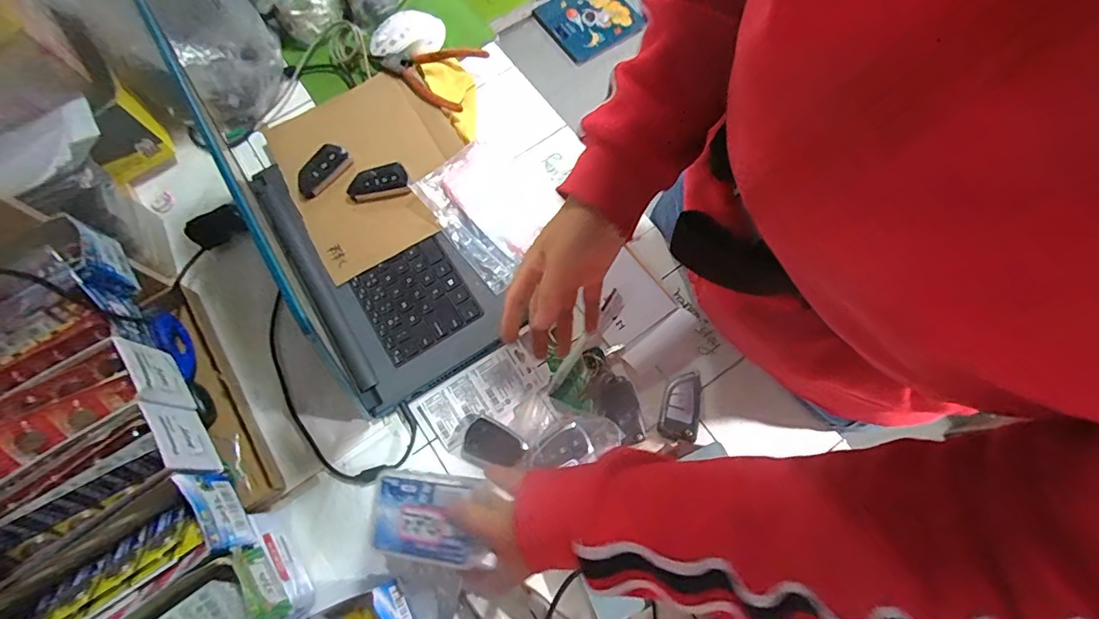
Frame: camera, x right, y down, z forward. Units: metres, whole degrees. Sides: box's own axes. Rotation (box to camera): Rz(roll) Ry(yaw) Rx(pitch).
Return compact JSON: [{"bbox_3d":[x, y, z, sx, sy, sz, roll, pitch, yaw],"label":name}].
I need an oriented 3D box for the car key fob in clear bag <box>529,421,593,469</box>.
[{"bbox_3d":[0.010,0.138,0.482,0.060,0.012,0.035,-29,73,-9],"label":"car key fob in clear bag"}]

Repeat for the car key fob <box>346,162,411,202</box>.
[{"bbox_3d":[-0.199,-0.145,0.567,0.069,0.023,0.032,-12,71,-3],"label":"car key fob"}]

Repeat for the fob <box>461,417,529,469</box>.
[{"bbox_3d":[-0.057,0.137,0.489,0.060,0.012,0.039,29,74,10],"label":"fob"}]

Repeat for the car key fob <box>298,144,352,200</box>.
[{"bbox_3d":[-0.266,-0.161,0.574,0.040,0.020,0.071,34,75,12],"label":"car key fob"}]

